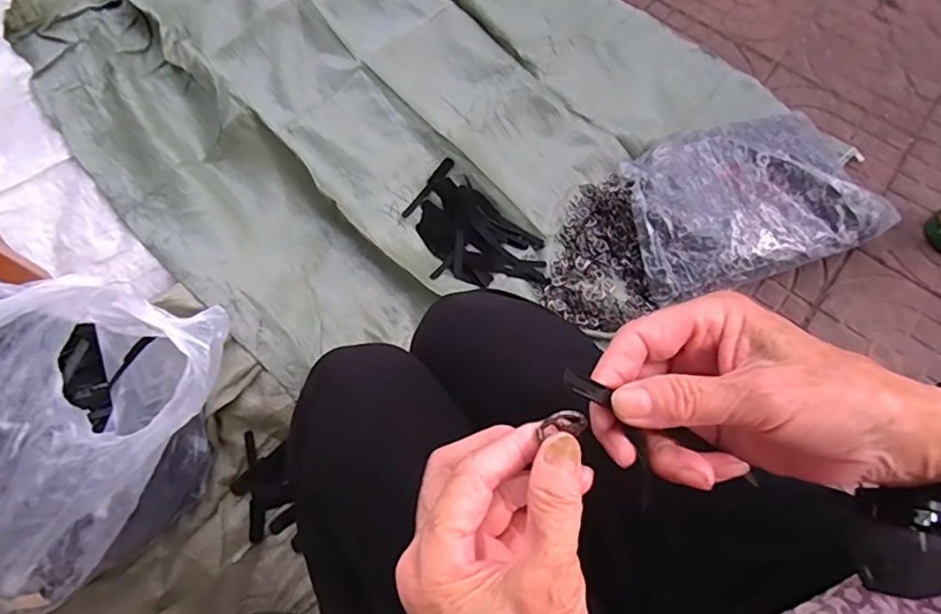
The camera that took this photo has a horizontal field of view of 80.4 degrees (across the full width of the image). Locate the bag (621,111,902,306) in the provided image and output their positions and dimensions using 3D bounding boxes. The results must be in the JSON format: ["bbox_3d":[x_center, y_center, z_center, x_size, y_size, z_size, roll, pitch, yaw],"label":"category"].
[{"bbox_3d":[0.413,-0.161,0.831,0.351,0.072,0.248,-12,72,-6],"label":"bag"}]

